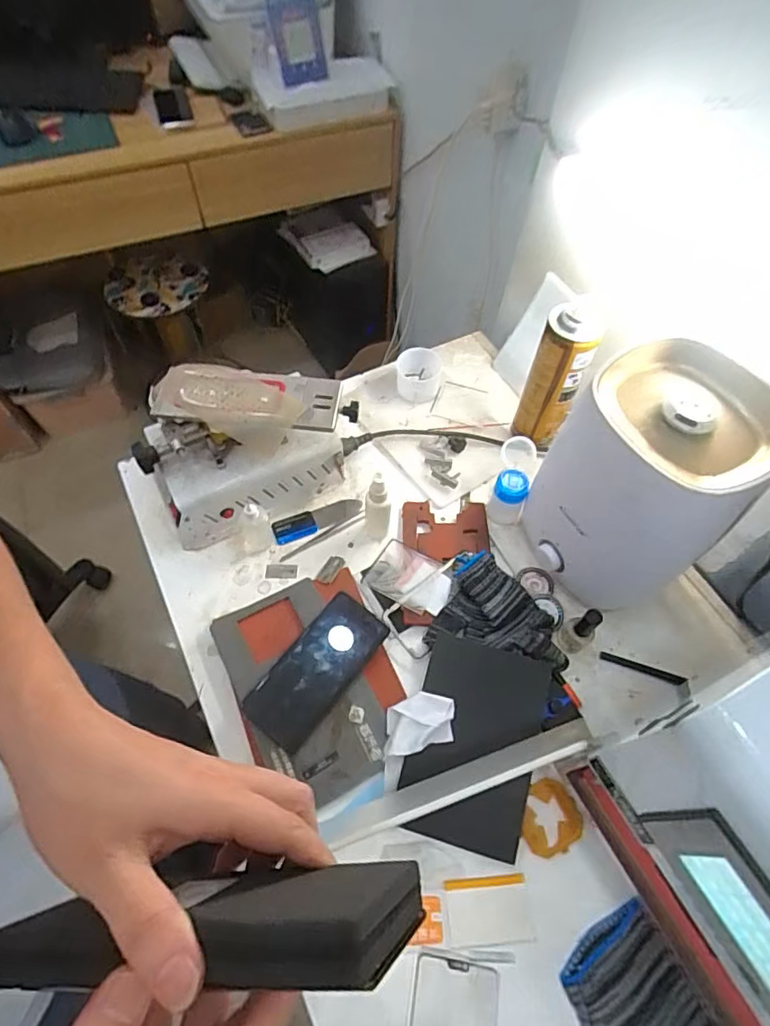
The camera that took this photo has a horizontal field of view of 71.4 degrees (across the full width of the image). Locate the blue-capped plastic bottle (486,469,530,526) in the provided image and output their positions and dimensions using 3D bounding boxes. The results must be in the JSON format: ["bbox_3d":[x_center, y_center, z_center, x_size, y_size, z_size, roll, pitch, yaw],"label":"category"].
[{"bbox_3d":[0.156,-0.019,0.676,0.044,0.066,0.040,0,60,0],"label":"blue-capped plastic bottle"}]

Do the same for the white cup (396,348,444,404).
[{"bbox_3d":[0.050,-0.209,0.804,0.067,0.054,0.080,-1,60,-1],"label":"white cup"}]

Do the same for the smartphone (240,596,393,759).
[{"bbox_3d":[-0.075,0.169,0.590,0.080,0.015,0.165,35,64,18],"label":"smartphone"}]

